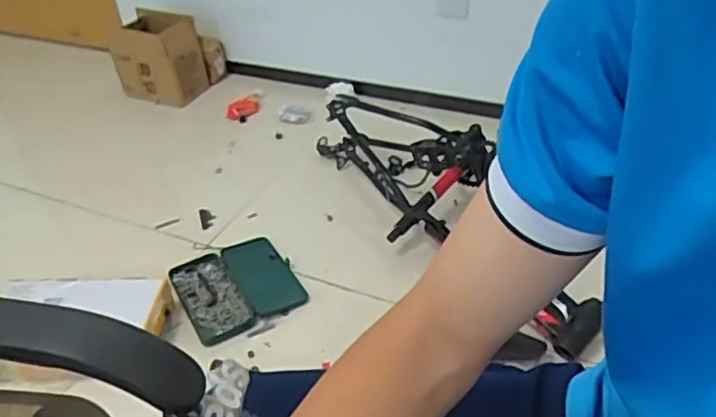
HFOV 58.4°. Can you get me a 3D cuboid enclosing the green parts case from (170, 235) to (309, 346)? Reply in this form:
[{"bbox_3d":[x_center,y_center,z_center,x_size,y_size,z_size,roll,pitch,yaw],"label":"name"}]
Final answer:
[{"bbox_3d":[-0.263,0.161,1.393,0.243,0.042,0.257,-22,41,-21],"label":"green parts case"}]

